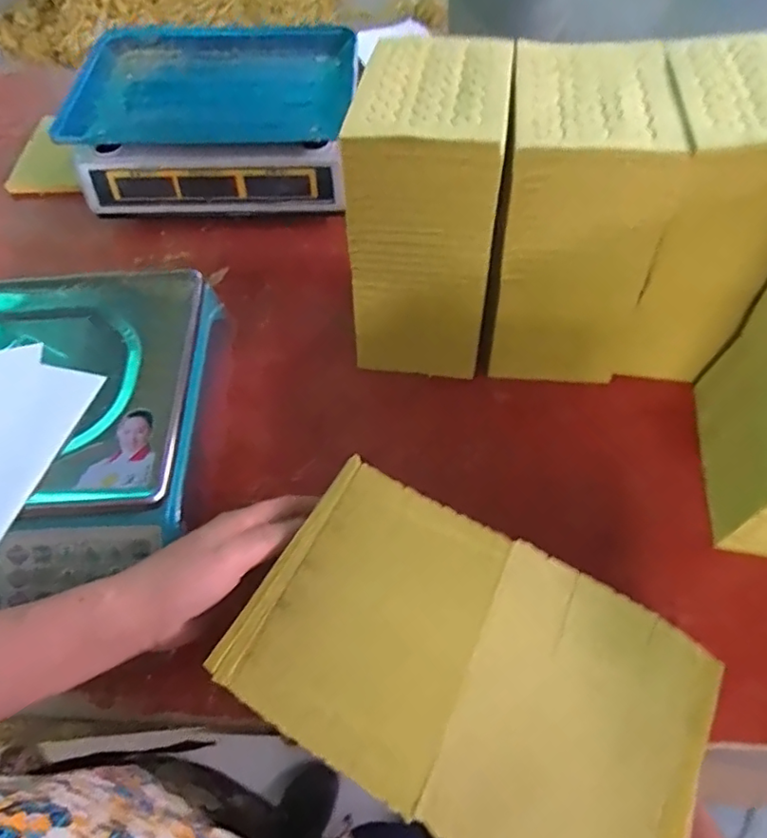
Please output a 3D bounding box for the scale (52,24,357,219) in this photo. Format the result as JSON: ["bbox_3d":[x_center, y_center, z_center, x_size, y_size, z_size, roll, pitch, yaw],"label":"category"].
[{"bbox_3d":[-0.200,-0.371,0.713,0.323,0.108,0.245,-1,60,2],"label":"scale"}]

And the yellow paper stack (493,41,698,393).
[{"bbox_3d":[0.172,-0.181,0.535,0.129,0.251,0.173,8,61,7],"label":"yellow paper stack"}]

